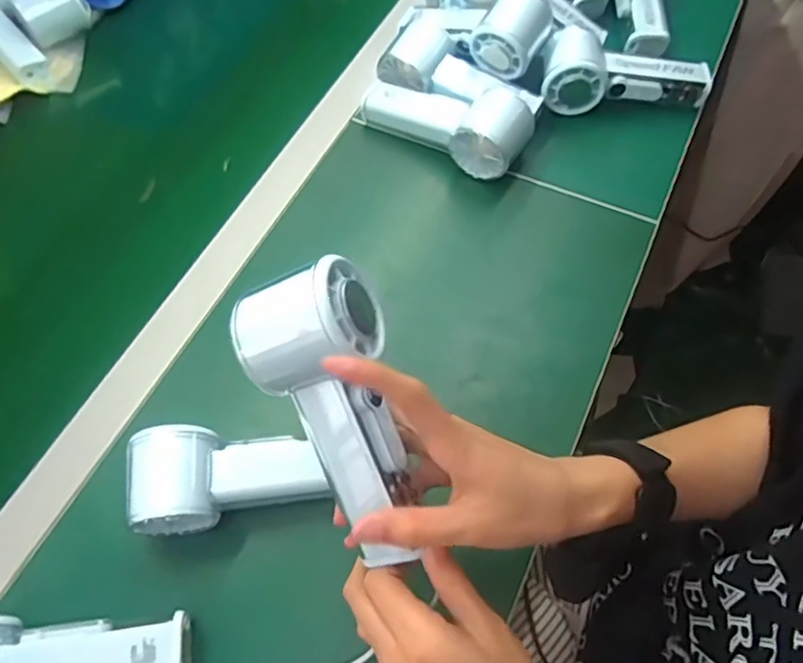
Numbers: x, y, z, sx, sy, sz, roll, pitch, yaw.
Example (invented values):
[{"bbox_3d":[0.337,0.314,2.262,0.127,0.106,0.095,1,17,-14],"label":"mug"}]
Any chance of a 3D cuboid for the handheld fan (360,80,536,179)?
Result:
[{"bbox_3d":[0.039,-0.189,0.554,0.156,0.049,0.062,25,64,22],"label":"handheld fan"}]

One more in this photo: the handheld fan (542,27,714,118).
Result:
[{"bbox_3d":[0.206,-0.244,0.578,0.156,0.055,0.065,-3,61,1],"label":"handheld fan"}]

